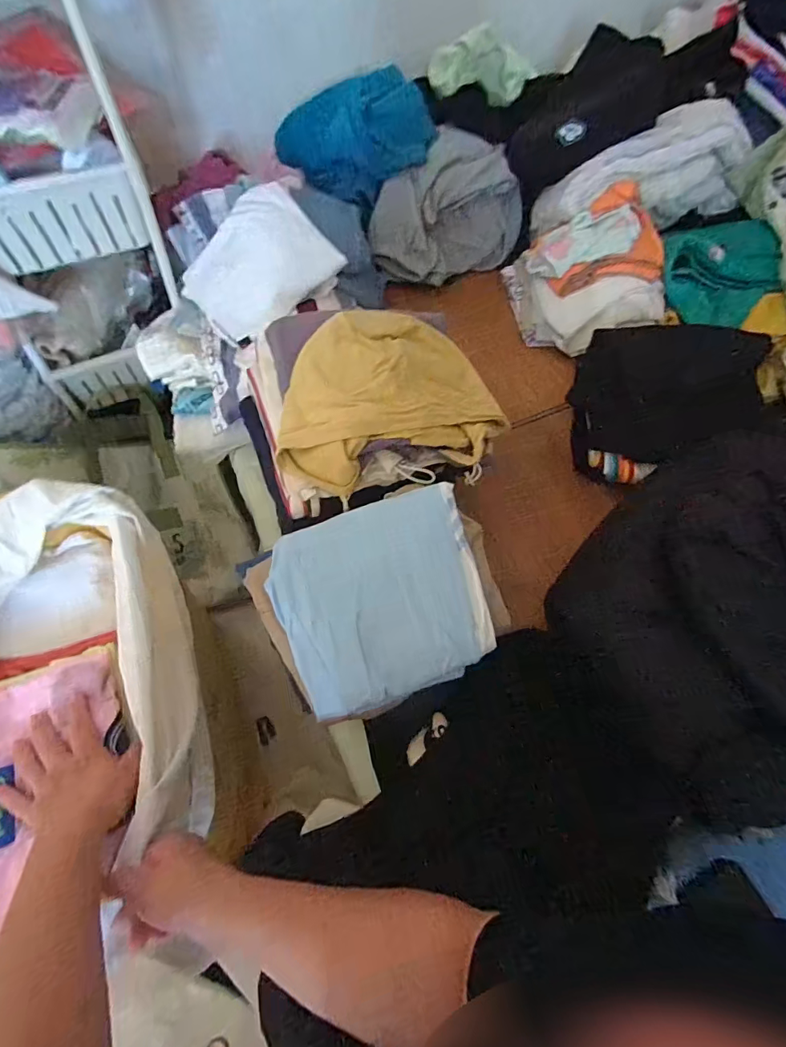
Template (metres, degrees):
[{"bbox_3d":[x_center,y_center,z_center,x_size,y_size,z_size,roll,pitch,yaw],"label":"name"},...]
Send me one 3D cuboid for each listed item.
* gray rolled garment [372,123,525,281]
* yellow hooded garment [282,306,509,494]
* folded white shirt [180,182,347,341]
[{"bbox_3d":[0.103,-0.605,0.915,0.298,0.182,0.145,-30,66,-15],"label":"gray rolled garment"},{"bbox_3d":[-0.005,-0.158,0.579,0.283,0.088,0.198,-17,63,-9],"label":"yellow hooded garment"},{"bbox_3d":[-0.220,-0.414,0.753,0.227,0.040,0.195,-43,82,5],"label":"folded white shirt"}]

